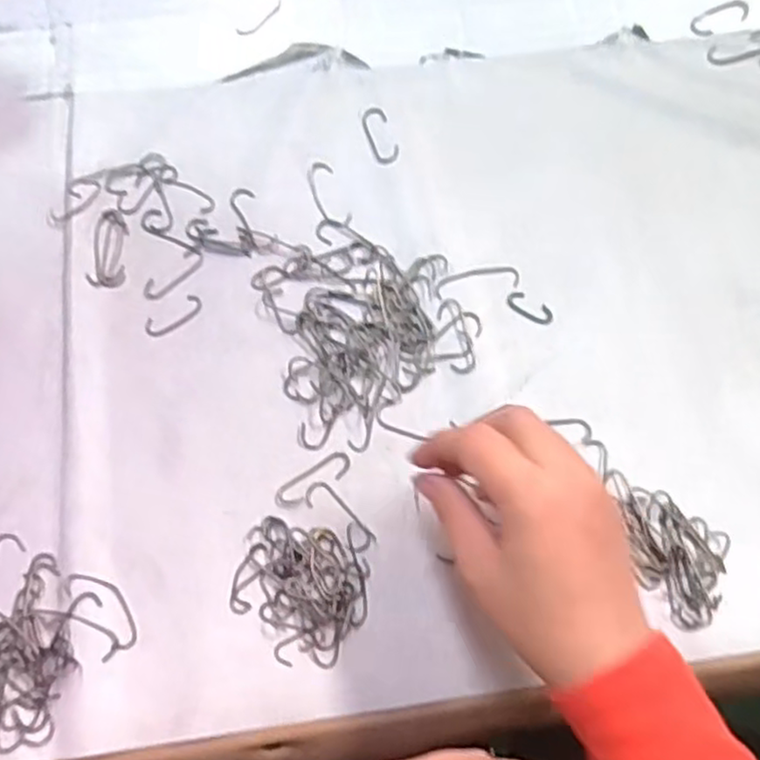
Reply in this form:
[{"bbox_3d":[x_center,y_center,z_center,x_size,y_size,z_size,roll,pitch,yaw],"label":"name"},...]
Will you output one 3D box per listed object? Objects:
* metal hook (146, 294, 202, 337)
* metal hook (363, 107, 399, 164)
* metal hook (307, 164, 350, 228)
[{"bbox_3d":[-0.120,-0.037,0.403,0.035,0.004,0.014,-35,75,-10],"label":"metal hook"},{"bbox_3d":[0.000,-0.156,0.437,0.016,0.004,0.042,-18,73,-5],"label":"metal hook"},{"bbox_3d":[-0.033,-0.115,0.426,0.018,0.004,0.048,-19,73,-5],"label":"metal hook"}]

